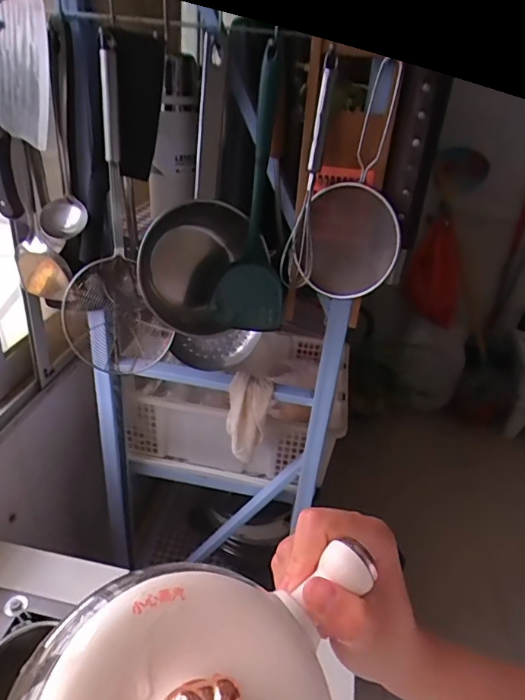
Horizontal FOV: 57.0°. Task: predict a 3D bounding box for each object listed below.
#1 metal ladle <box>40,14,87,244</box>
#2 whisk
[{"bbox_3d":[-0.255,-0.263,0.593,0.054,0.238,0.062,-7,34,-21],"label":"metal ladle"},{"bbox_3d":[0.053,-0.201,0.568,0.039,0.250,0.066,8,31,2],"label":"whisk"}]

